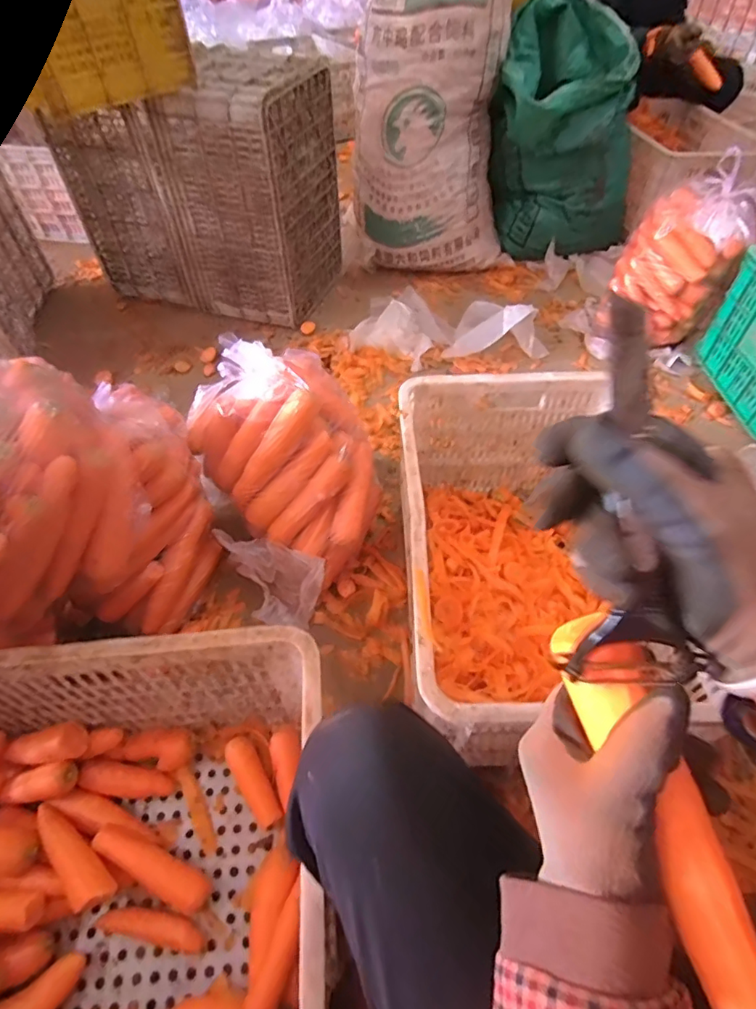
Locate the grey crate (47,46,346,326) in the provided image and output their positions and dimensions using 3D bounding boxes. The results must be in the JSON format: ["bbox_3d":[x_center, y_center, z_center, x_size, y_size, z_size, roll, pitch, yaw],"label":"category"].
[{"bbox_3d":[-0.405,-0.775,1.276,0.534,0.464,0.314,17,53,13],"label":"grey crate"}]

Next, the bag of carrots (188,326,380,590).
[{"bbox_3d":[-0.146,-0.100,0.862,0.345,0.213,0.247,35,59,25],"label":"bag of carrots"}]

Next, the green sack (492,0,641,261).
[{"bbox_3d":[0.504,-0.945,1.378,0.407,0.486,0.312,9,52,7],"label":"green sack"}]

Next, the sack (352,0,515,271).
[{"bbox_3d":[0.143,-0.982,1.243,0.397,0.697,0.233,1,51,0],"label":"sack"}]

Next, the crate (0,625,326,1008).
[{"bbox_3d":[-0.303,0.367,0.530,0.494,0.266,0.357,-3,52,-3],"label":"crate"}]

